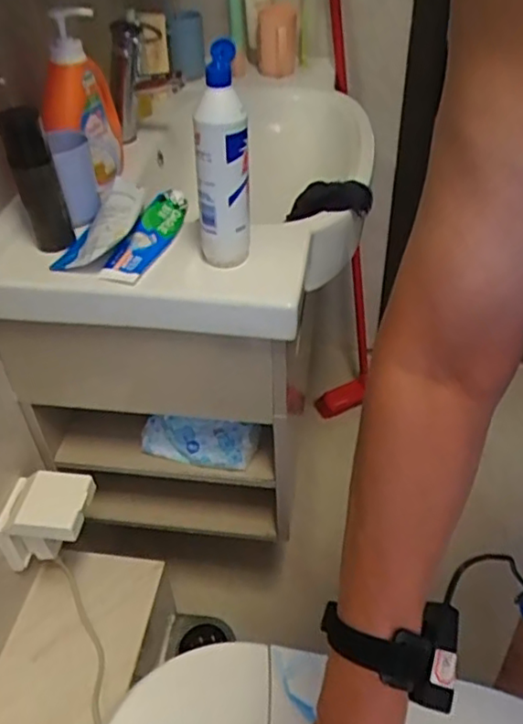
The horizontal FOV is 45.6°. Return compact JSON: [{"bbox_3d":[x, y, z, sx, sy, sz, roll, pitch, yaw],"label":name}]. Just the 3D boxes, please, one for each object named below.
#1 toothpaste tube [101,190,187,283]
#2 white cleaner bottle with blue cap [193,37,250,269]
[{"bbox_3d":[-0.143,-0.162,0.795,0.052,0.032,0.172,12,43,16],"label":"toothpaste tube"},{"bbox_3d":[-0.044,-0.223,0.709,0.062,0.225,0.059,-2,41,0],"label":"white cleaner bottle with blue cap"}]

